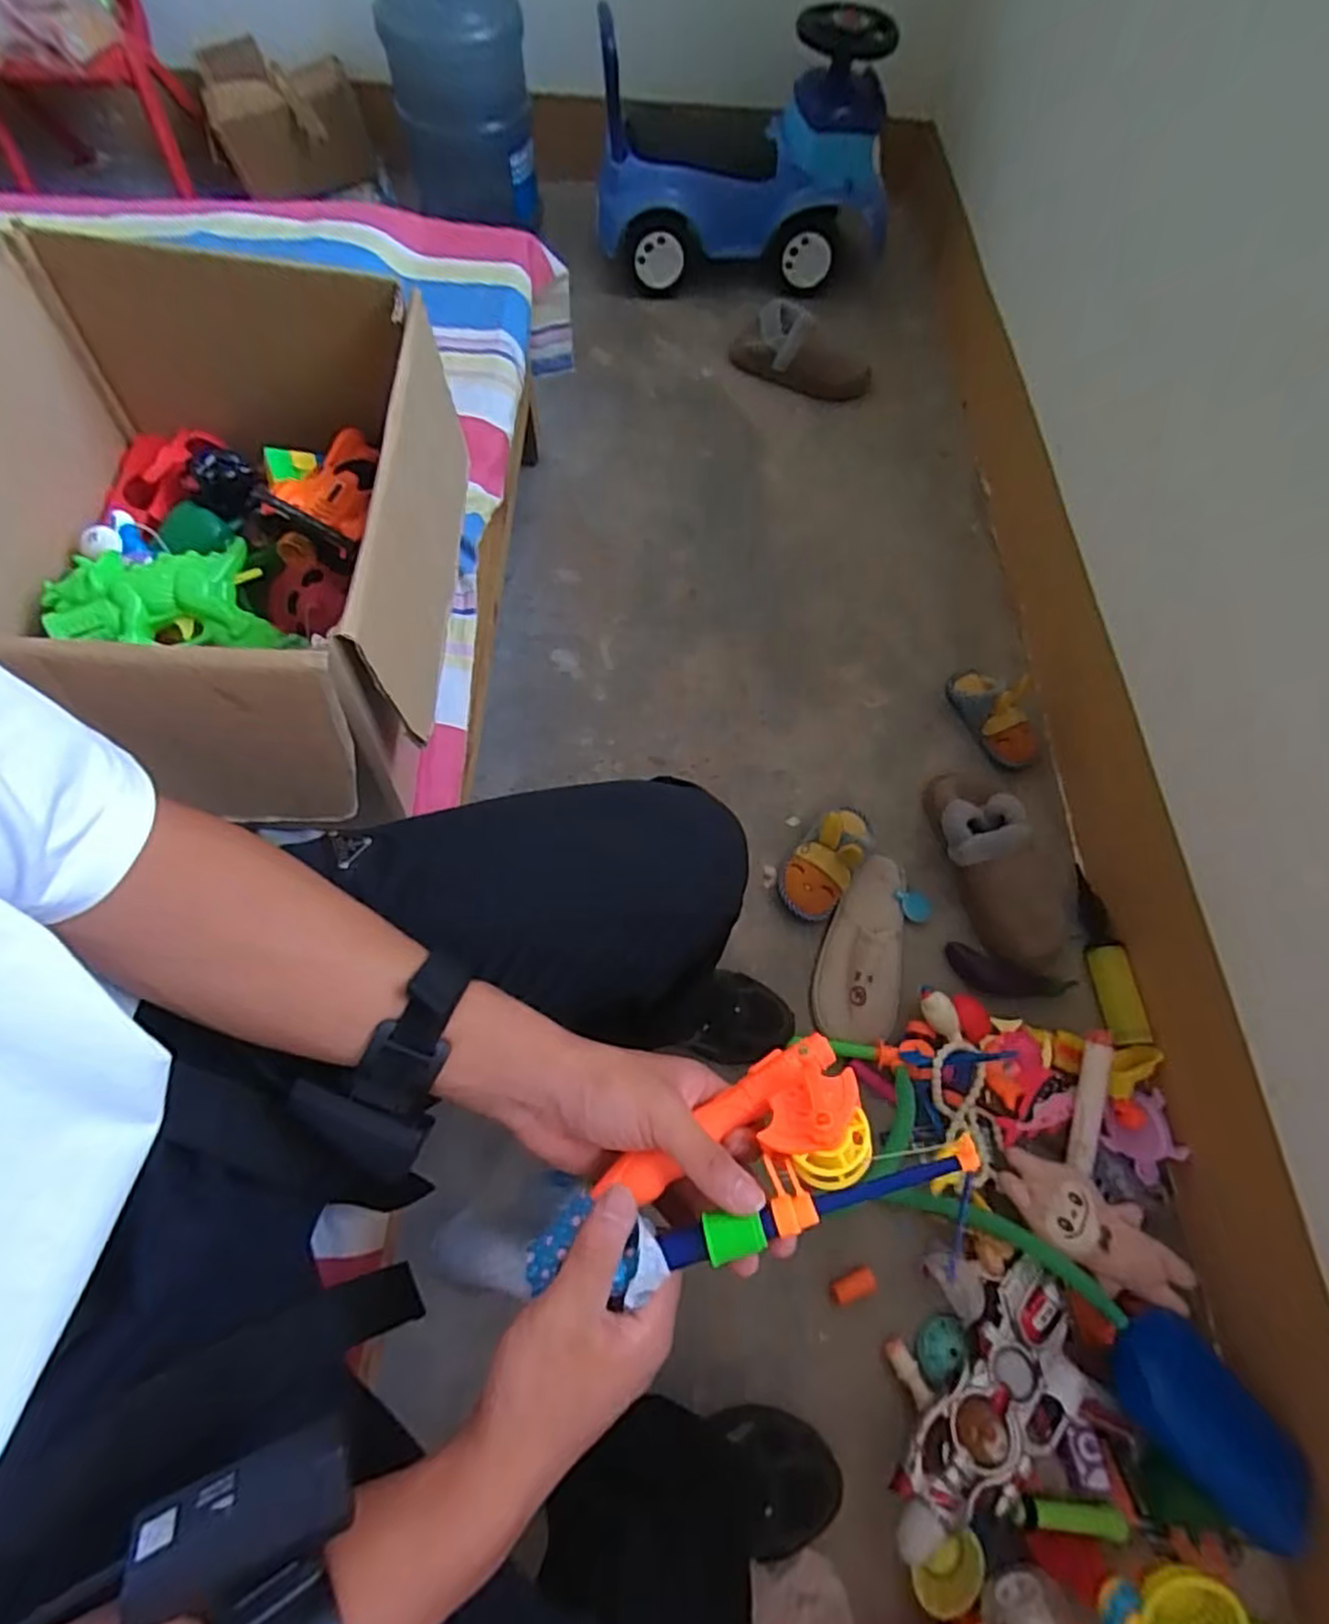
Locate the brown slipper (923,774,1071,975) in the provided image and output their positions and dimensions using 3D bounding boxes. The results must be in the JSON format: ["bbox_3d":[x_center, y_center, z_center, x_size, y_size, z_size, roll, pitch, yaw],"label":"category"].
[{"bbox_3d":[0.422,0.063,0.896,0.101,0.094,0.272,-3,65,-4],"label":"brown slipper"}]

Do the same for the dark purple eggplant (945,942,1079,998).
[{"bbox_3d":[0.436,0.205,0.865,0.156,0.031,0.044,20,65,6],"label":"dark purple eggplant"}]

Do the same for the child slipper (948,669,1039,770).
[{"bbox_3d":[0.482,-0.144,1.005,0.086,0.070,0.158,-25,69,-14],"label":"child slipper"}]

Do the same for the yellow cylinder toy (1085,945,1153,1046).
[{"bbox_3d":[0.557,0.227,0.856,0.041,0.040,0.117,-3,65,-4],"label":"yellow cylinder toy"}]

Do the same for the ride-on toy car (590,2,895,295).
[{"bbox_3d":[0.144,-1.202,1.255,0.526,0.382,0.276,5,65,-1],"label":"ride-on toy car"}]

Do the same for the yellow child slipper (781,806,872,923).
[{"bbox_3d":[0.212,0.058,0.903,0.082,0.075,0.159,31,67,11],"label":"yellow child slipper"}]

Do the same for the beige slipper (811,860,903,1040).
[{"bbox_3d":[0.250,0.166,0.871,0.100,0.042,0.241,15,65,4],"label":"beige slipper"}]

